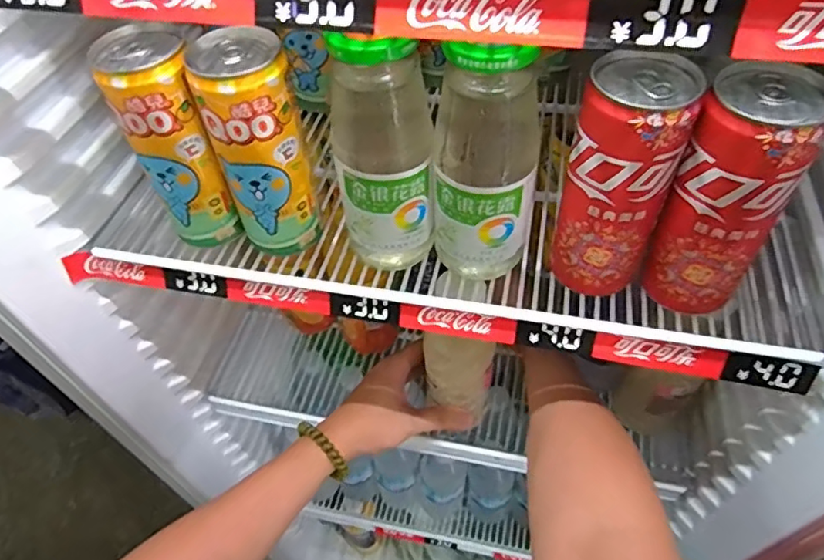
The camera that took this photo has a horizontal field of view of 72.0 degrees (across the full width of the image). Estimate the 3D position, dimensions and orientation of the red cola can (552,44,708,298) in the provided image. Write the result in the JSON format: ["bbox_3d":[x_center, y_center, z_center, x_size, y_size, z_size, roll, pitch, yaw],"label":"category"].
[{"bbox_3d":[0.119,-0.056,0.329,0.053,0.137,0.053,14,55,14],"label":"red cola can"}]

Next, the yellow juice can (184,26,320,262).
[{"bbox_3d":[-0.096,-0.083,0.368,0.051,0.138,0.053,-15,53,-7],"label":"yellow juice can"}]

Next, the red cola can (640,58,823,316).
[{"bbox_3d":[0.173,-0.044,0.316,0.053,0.136,0.050,21,56,19],"label":"red cola can"}]

